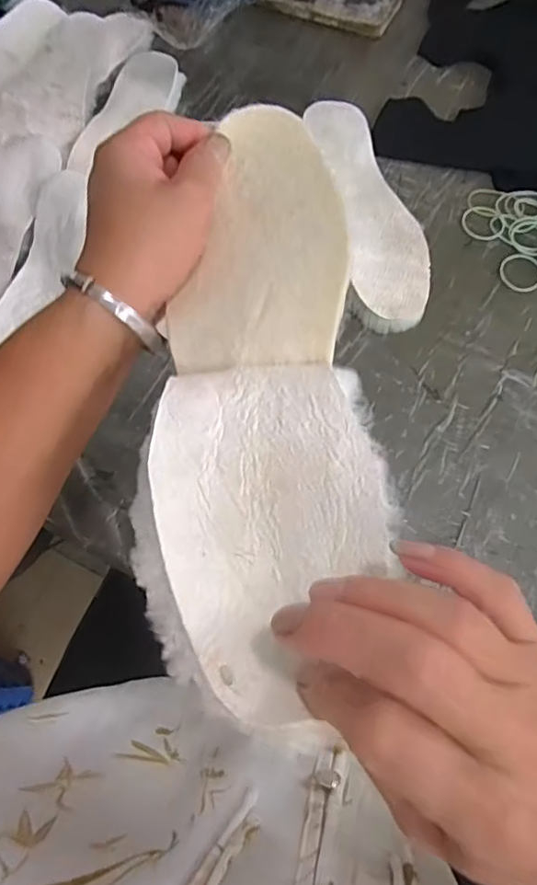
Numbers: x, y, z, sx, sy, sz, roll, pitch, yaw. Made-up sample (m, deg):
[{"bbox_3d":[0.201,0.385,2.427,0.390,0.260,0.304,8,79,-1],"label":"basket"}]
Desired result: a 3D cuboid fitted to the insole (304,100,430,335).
[{"bbox_3d":[0.101,-0.237,0.572,0.077,0.020,0.279,-10,69,-2],"label":"insole"}]

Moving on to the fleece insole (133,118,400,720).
[{"bbox_3d":[-0.003,-0.036,0.266,0.099,0.026,0.290,-2,65,-2],"label":"fleece insole"}]

